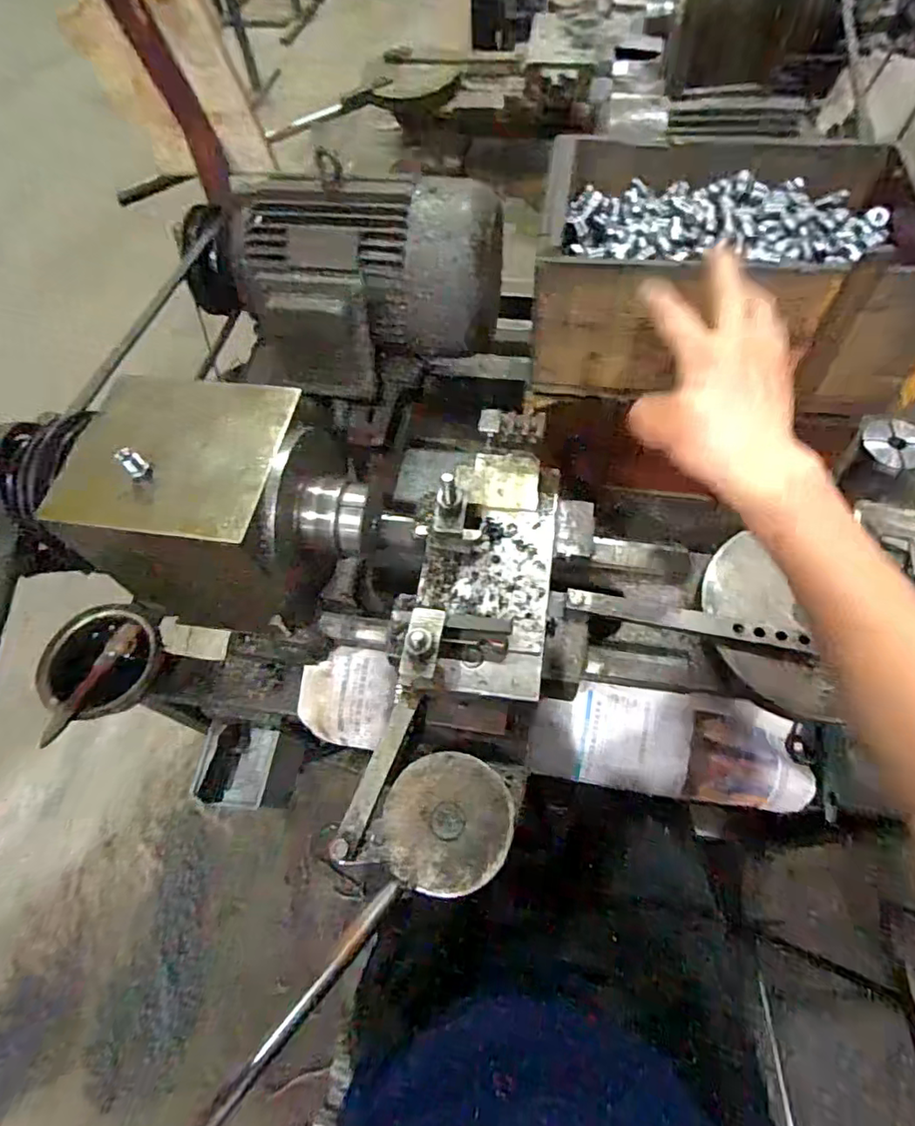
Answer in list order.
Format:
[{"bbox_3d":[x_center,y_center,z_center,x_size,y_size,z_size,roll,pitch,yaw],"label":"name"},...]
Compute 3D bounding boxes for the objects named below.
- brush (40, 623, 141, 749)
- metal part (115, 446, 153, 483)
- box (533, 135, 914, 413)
[{"bbox_3d":[-0.406,0.130,0.639,0.024,0.031,0.145,17,64,13],"label":"brush"},{"bbox_3d":[-0.244,-0.074,0.437,0.015,0.029,0.012,-47,25,-20],"label":"metal part"},{"bbox_3d":[0.254,-0.306,0.595,0.329,0.131,0.233,6,62,7],"label":"box"}]

